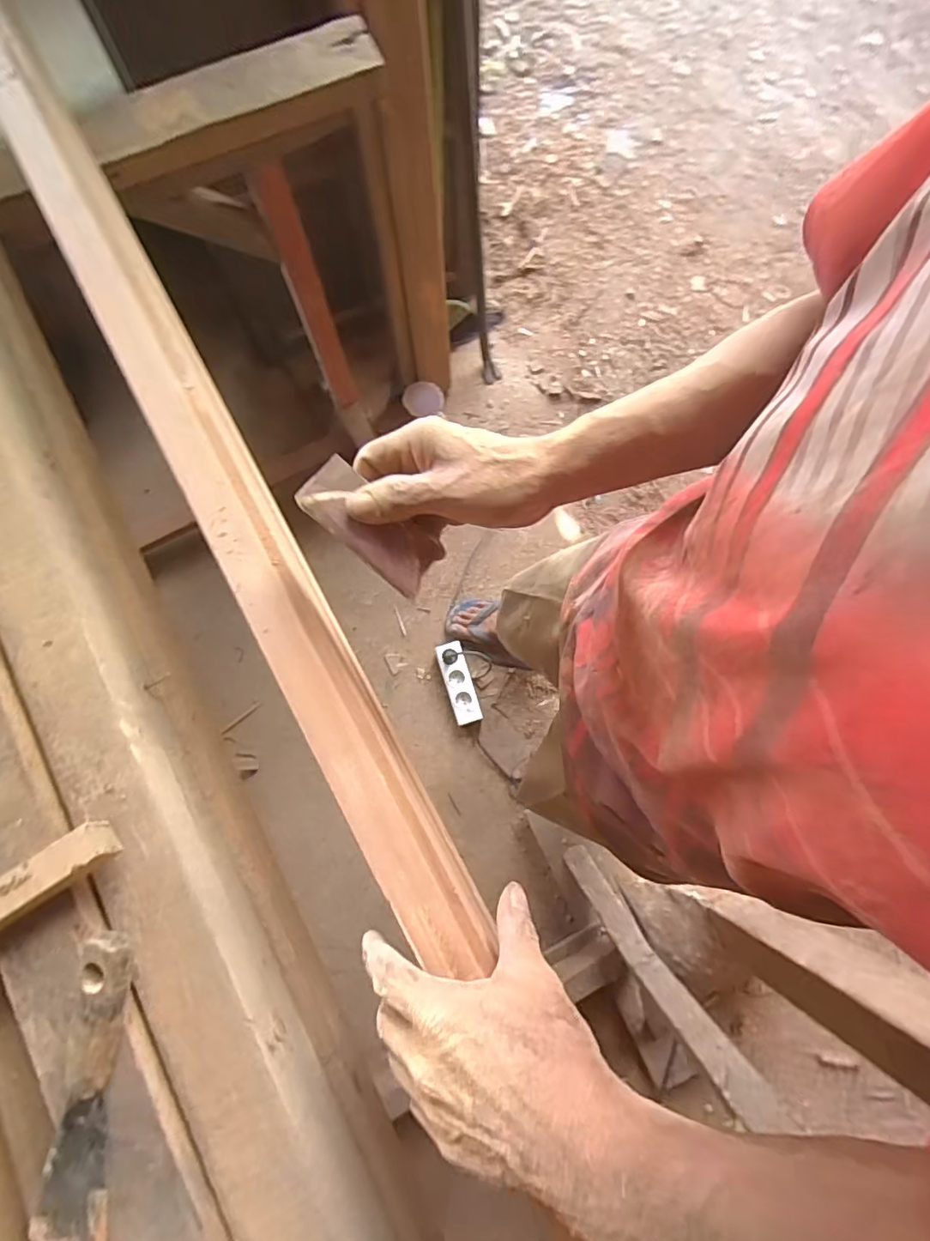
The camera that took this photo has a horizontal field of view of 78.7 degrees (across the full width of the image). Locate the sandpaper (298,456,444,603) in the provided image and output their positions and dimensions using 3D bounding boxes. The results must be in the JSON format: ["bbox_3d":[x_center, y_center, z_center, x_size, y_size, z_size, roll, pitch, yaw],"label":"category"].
[{"bbox_3d":[-0.060,-0.062,0.368,0.094,0.017,0.046,36,80,-9],"label":"sandpaper"}]

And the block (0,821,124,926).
[{"bbox_3d":[-0.264,0.162,0.334,0.118,0.032,0.025,-33,81,-7],"label":"block"}]

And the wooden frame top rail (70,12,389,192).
[{"bbox_3d":[-0.262,-0.598,0.649,0.331,0.044,0.087,-24,80,-6],"label":"wooden frame top rail"}]

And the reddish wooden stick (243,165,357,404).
[{"bbox_3d":[-0.245,-0.509,0.933,0.054,0.461,0.037,-20,80,-5],"label":"reddish wooden stick"}]

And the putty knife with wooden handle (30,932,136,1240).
[{"bbox_3d":[-0.206,0.262,0.315,0.043,0.028,0.162,10,78,1],"label":"putty knife with wooden handle"}]

